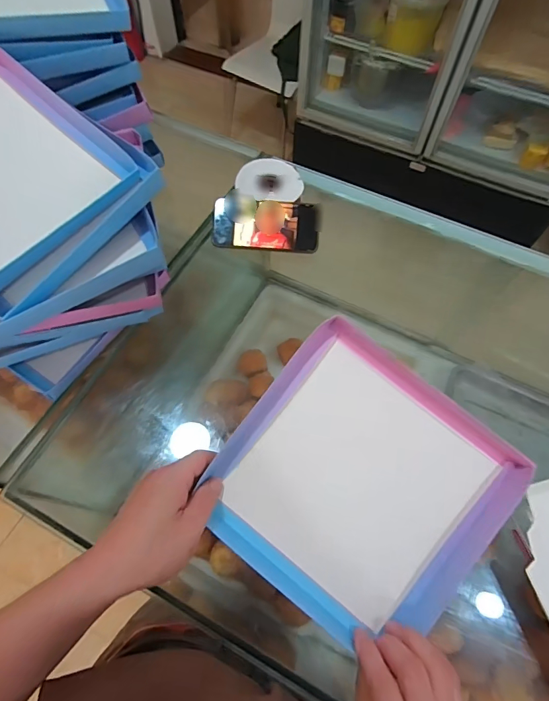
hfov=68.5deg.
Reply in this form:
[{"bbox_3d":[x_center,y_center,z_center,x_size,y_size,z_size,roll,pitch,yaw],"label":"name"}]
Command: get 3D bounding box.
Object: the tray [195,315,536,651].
[{"bbox_3d":[0.080,0.124,0.385,0.237,0.040,0.234,37,87,7],"label":"tray"}]

